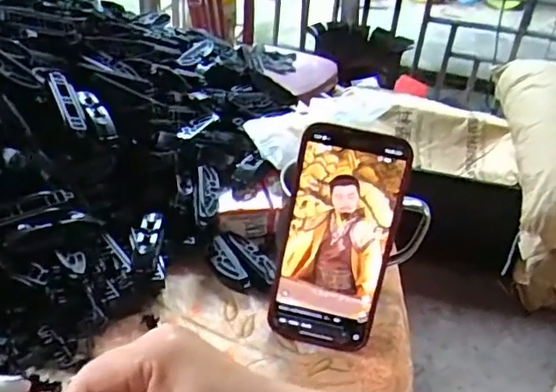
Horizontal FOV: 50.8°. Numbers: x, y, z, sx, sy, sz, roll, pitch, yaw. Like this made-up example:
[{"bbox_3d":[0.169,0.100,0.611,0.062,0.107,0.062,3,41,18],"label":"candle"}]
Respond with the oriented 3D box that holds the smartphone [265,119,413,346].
[{"bbox_3d":[0.043,0.031,0.412,0.081,0.159,0.007,8,14,7],"label":"smartphone"}]

